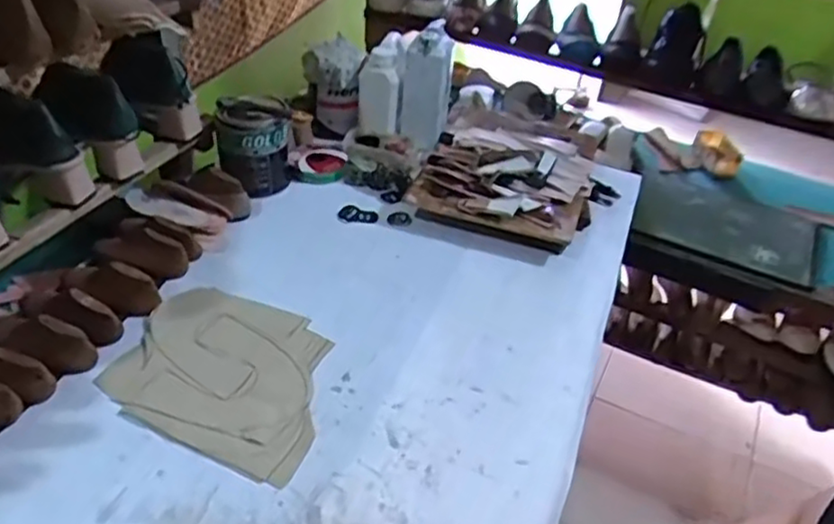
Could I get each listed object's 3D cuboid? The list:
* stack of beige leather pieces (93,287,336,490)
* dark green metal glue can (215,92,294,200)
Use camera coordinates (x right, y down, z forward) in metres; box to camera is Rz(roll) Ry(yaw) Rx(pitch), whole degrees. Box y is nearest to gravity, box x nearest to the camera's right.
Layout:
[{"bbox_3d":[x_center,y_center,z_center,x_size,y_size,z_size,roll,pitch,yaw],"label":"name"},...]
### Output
[{"bbox_3d":[-0.219,0.124,0.817,0.261,0.015,0.224,16,39,14],"label":"stack of beige leather pieces"},{"bbox_3d":[-0.253,-0.175,1.088,0.114,0.139,0.092,-5,39,-14],"label":"dark green metal glue can"}]

